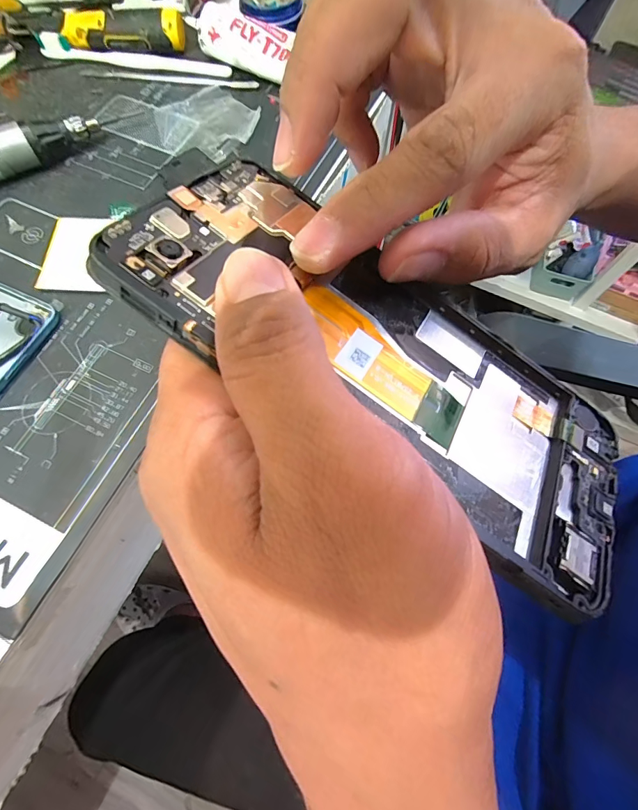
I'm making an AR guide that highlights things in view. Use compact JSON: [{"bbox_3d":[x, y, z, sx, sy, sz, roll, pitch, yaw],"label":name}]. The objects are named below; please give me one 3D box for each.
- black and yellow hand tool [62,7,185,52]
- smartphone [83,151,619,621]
[{"bbox_3d":[-0.181,-0.350,0.366,0.107,0.029,0.020,0,69,-1],"label":"black and yellow hand tool"},{"bbox_3d":[0.023,-0.019,0.121,0.160,0.011,0.090,37,52,-2],"label":"smartphone"}]

